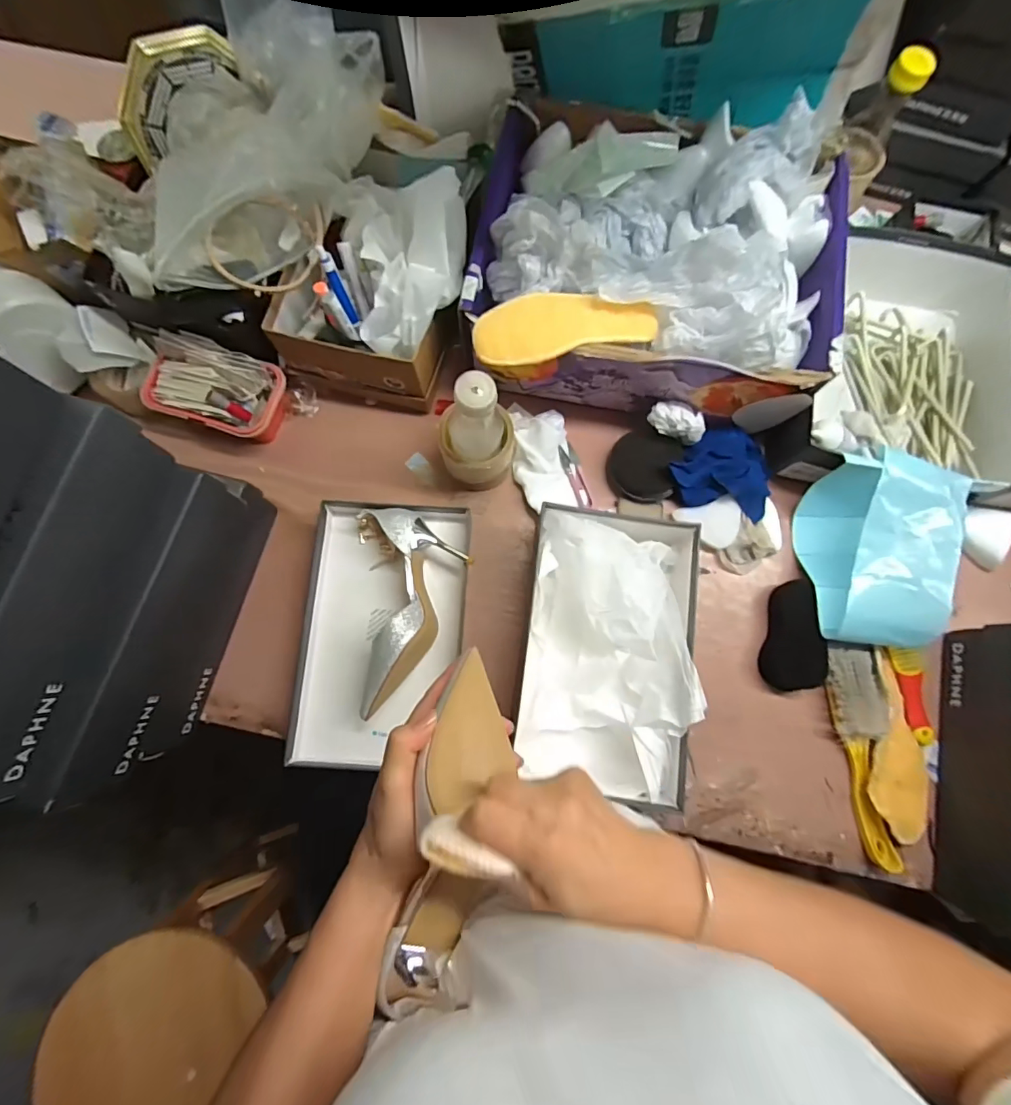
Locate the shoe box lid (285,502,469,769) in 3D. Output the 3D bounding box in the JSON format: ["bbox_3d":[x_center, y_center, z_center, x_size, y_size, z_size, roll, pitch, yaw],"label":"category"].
[{"bbox_3d":[-0.144,0.093,0.580,0.180,0.032,0.304,3,78,0],"label":"shoe box lid"}]

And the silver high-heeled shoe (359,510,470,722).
[{"bbox_3d":[-0.105,0.056,0.569,0.131,0.069,0.231,-7,78,-2],"label":"silver high-heeled shoe"}]

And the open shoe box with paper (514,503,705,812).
[{"bbox_3d":[0.114,0.103,0.540,0.170,0.101,0.293,5,78,1],"label":"open shoe box with paper"}]

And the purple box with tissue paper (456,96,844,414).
[{"bbox_3d":[0.170,-0.336,0.582,0.400,0.148,0.333,8,78,1],"label":"purple box with tissue paper"}]

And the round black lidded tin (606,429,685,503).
[{"bbox_3d":[0.176,-0.111,0.624,0.088,0.019,0.089,7,82,25],"label":"round black lidded tin"}]

